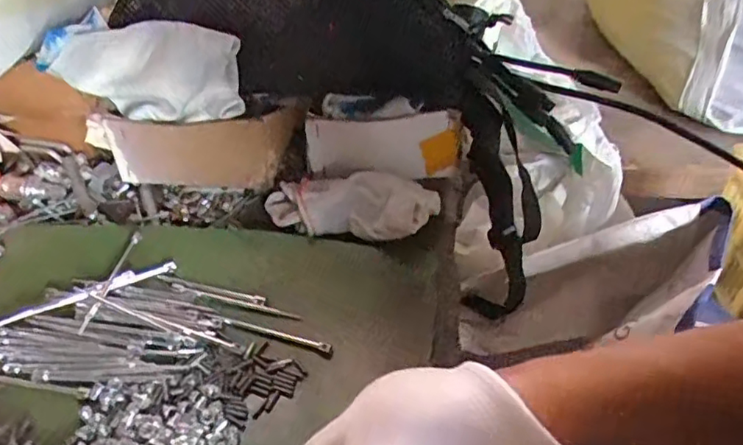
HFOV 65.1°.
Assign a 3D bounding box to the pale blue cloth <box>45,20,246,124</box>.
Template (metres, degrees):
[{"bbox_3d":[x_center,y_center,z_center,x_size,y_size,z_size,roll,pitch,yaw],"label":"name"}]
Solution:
[{"bbox_3d":[-0.157,-0.107,0.421,0.124,0.064,0.039,-3,42,-4],"label":"pale blue cloth"}]

